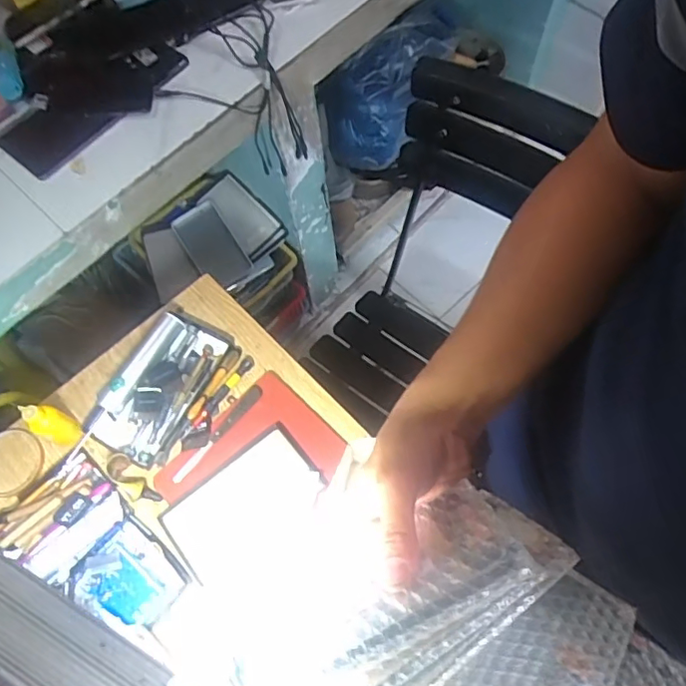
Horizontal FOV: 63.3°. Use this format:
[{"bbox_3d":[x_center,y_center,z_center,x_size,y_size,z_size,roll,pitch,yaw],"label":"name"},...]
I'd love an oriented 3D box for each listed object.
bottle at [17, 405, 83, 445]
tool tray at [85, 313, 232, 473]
[{"bbox_3d":[-0.337,0.095,0.649,0.030,0.102,0.033,-1,66,3],"label":"bottle"},{"bbox_3d":[-0.231,0.051,0.698,0.086,0.036,0.181,26,70,14],"label":"tool tray"}]

